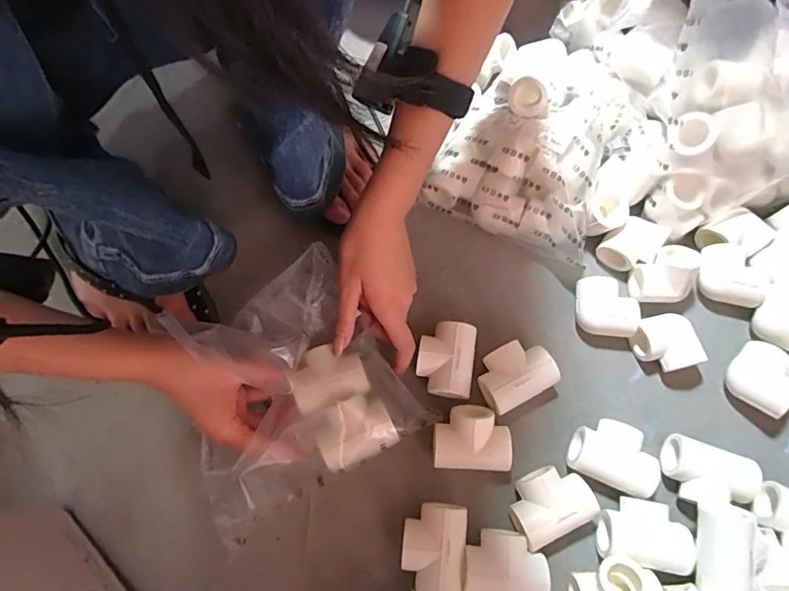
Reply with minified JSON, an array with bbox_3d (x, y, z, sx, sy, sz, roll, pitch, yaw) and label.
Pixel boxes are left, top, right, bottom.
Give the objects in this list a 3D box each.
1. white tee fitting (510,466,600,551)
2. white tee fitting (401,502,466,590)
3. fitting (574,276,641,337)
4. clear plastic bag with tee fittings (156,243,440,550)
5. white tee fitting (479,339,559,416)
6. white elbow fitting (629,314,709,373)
[{"bbox_3d":[0.124,0.167,0.385,0.062,0.039,0.047,-24,73,-6],"label":"white tee fitting"},{"bbox_3d":[0.030,0.199,0.376,0.048,0.038,0.065,4,73,3],"label":"white tee fitting"},{"bbox_3d":[0.191,0.013,0.437,0.050,0.035,0.053,-2,72,1],"label":"fitting"},{"bbox_3d":[-0.094,0.072,0.395,0.175,0.064,0.177,-30,73,-9],"label":"clear plastic bag with tee fittings"},{"bbox_3d":[0.104,0.069,0.416,0.063,0.040,0.048,-26,73,-6],"label":"white tee fitting"},{"bbox_3d":[0.243,0.043,0.425,0.046,0.037,0.048,-10,72,-1],"label":"white elbow fitting"}]

